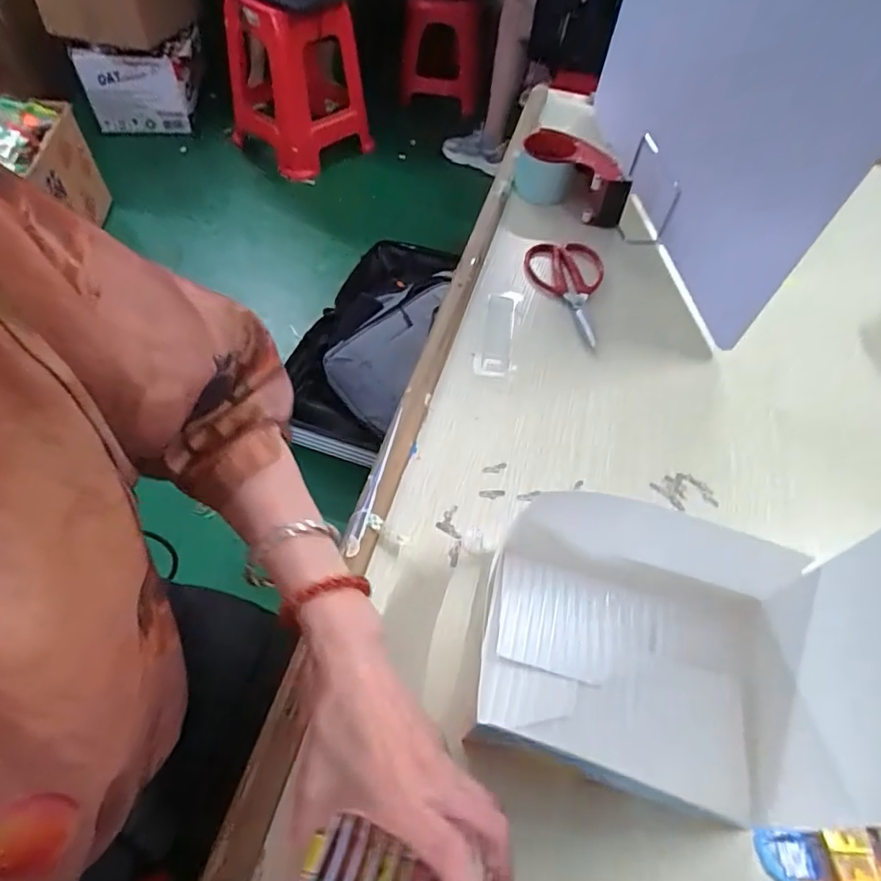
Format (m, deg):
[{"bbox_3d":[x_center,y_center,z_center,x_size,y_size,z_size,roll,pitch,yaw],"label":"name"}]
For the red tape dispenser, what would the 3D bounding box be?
[{"bbox_3d":[0.192,-0.378,0.770,0.181,0.083,0.074,35,58,17],"label":"red tape dispenser"}]

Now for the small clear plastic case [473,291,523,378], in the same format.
[{"bbox_3d":[0.068,-0.130,0.620,0.043,0.009,0.147,9,54,3],"label":"small clear plastic case"}]

